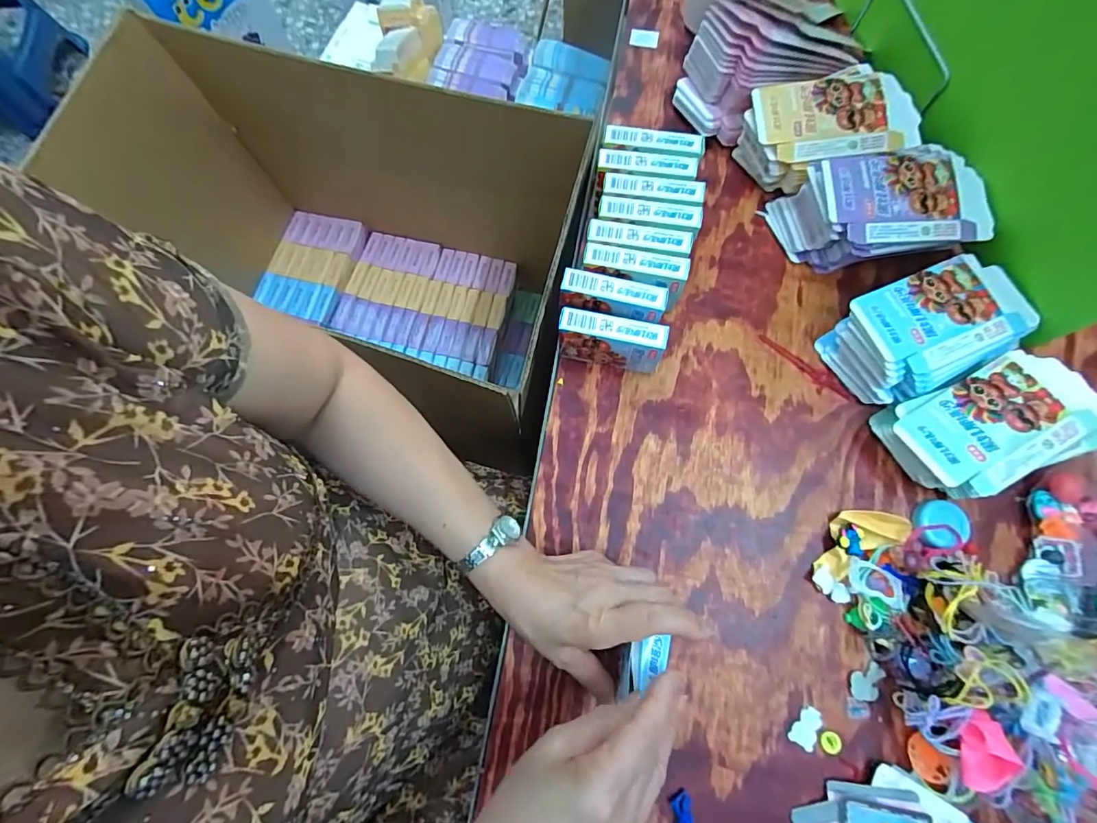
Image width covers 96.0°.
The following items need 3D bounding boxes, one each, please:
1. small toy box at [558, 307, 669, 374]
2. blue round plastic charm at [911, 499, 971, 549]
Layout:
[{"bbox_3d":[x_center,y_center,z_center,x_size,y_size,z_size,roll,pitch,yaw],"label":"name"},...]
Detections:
[{"bbox_3d":[0.055,-0.061,0.445,0.091,0.068,0.023,12,76,3],"label":"small toy box"},{"bbox_3d":[0.343,0.098,0.431,0.046,0.012,0.039,-2,76,-1],"label":"blue round plastic charm"}]

